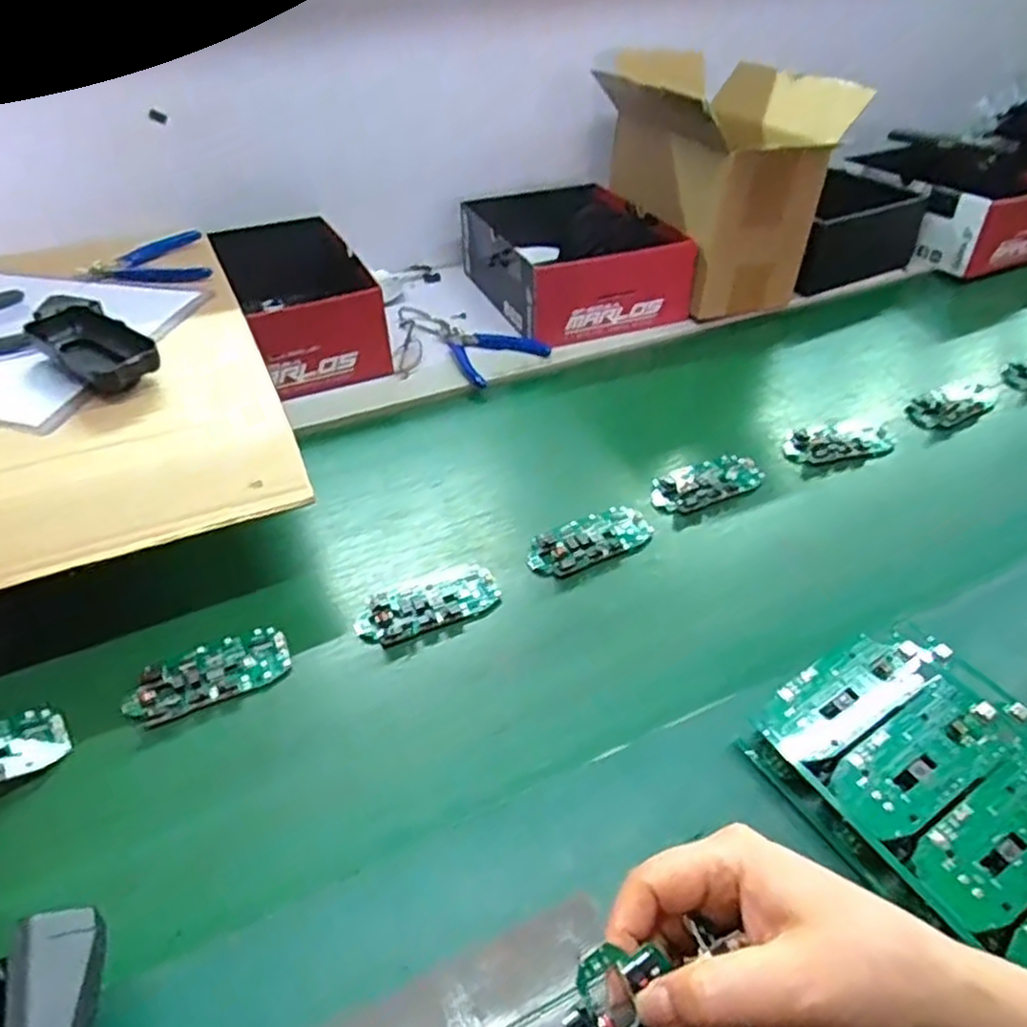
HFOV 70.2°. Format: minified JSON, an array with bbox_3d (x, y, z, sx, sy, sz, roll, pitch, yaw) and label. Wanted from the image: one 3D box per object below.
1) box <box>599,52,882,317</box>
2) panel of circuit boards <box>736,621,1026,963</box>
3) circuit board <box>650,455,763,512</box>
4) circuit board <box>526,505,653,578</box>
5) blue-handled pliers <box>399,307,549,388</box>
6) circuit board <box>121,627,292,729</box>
[{"bbox_3d":[0.236,-0.362,0.843,0.187,0.223,0.238,-13,44,-10],"label":"box"},{"bbox_3d":[0.241,0.147,0.383,0.145,0.025,0.192,-30,49,-17],"label":"panel of circuit boards"},{"bbox_3d":[0.165,-0.025,0.624,0.097,0.020,0.045,-16,41,-22],"label":"circuit board"},{"bbox_3d":[0.059,0.022,0.568,0.101,0.016,0.047,-19,42,-24],"label":"circuit board"},{"bbox_3d":[-0.052,-0.197,0.795,0.091,0.011,0.180,-29,49,-23],"label":"blue-handled pliers"},{"bbox_3d":[-0.195,0.104,0.470,0.097,0.012,0.046,-19,42,-25],"label":"circuit board"}]

